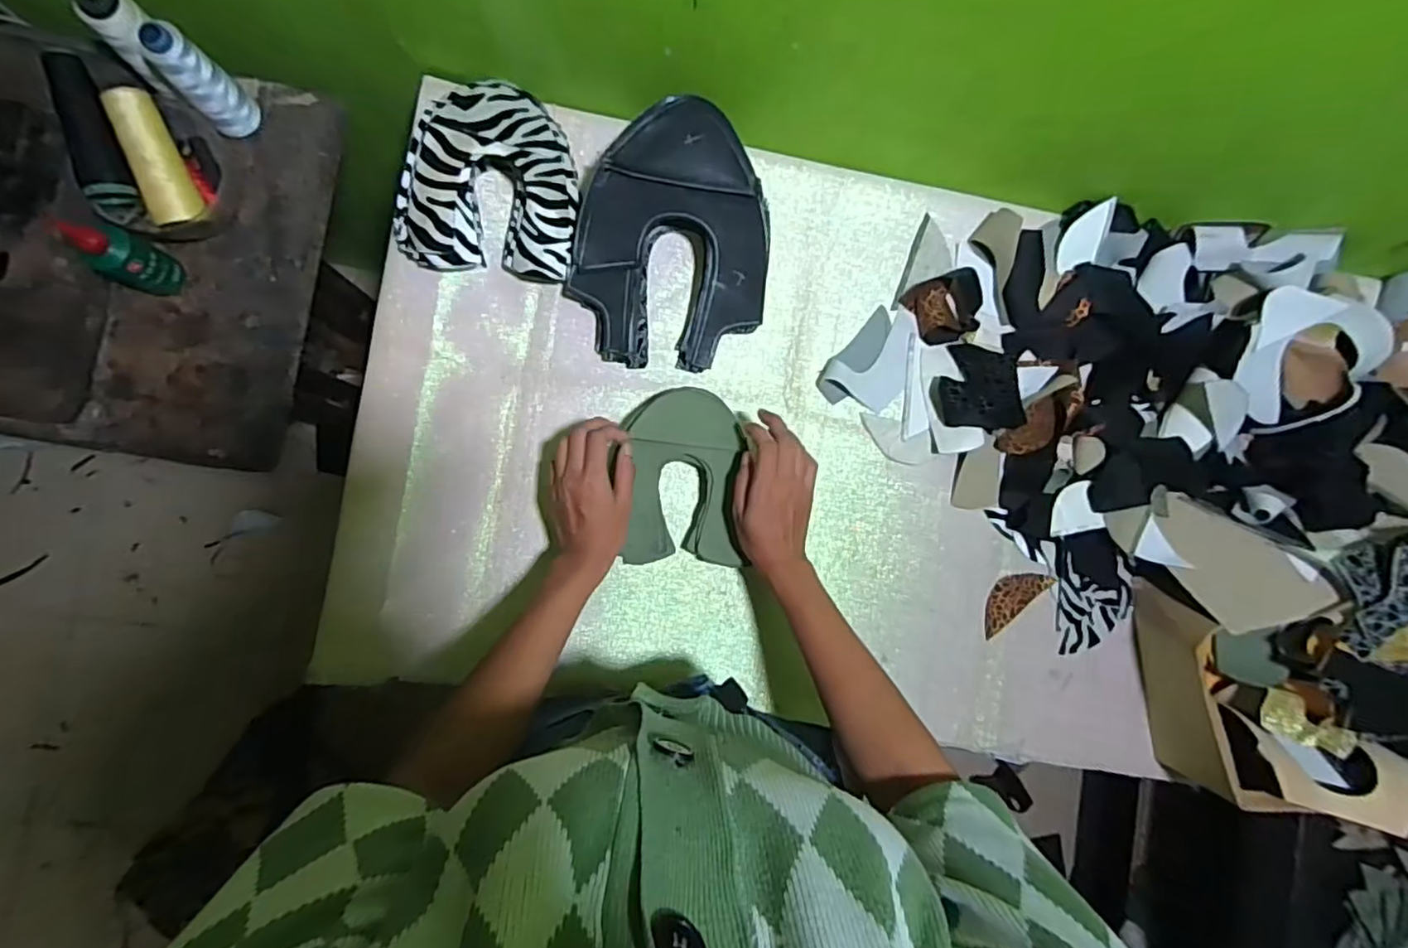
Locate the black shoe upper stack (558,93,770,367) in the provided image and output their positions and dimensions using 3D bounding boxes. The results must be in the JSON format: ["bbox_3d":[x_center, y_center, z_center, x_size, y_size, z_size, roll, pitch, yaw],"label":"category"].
[{"bbox_3d":[-0.030,-0.223,0.606,0.197,0.099,0.224,-1,88,-6],"label":"black shoe upper stack"}]

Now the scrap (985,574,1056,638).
[{"bbox_3d":[0.336,0.134,0.679,0.094,0.006,0.041,-41,93,-6],"label":"scrap"}]

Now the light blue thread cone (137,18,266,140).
[{"bbox_3d":[-0.452,-0.354,0.562,0.040,0.111,0.039,0,88,-6],"label":"light blue thread cone"}]

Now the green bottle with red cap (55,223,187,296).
[{"bbox_3d":[-0.515,-0.191,0.556,0.035,0.093,0.041,24,86,-5],"label":"green bottle with red cap"}]

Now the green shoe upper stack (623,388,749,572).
[{"bbox_3d":[-0.020,0.005,0.626,0.108,0.046,0.170,0,88,-6],"label":"green shoe upper stack"}]

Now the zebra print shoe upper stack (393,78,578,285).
[{"bbox_3d":[-0.204,-0.286,0.603,0.163,0.073,0.180,4,88,-6],"label":"zebra print shoe upper stack"}]

